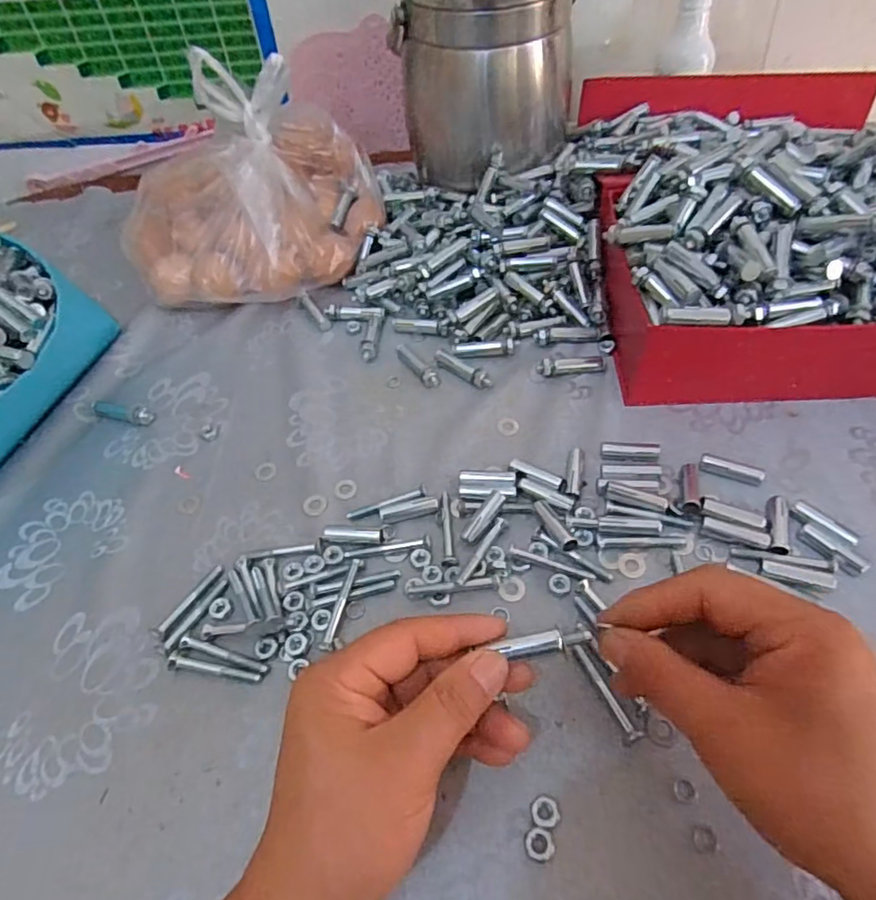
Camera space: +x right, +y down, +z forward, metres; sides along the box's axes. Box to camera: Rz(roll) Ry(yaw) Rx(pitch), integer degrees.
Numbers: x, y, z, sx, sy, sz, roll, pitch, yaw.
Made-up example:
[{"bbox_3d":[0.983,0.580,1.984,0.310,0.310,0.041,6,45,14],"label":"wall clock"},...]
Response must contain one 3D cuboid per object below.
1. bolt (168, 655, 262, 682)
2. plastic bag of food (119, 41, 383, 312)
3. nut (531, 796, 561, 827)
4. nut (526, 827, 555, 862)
[{"bbox_3d":[-0.128,0.125,0.338,0.054,0.005,0.007,4,52,8],"label":"bolt"},{"bbox_3d":[-0.176,-0.243,0.542,0.225,0.157,0.185,3,52,7],"label":"plastic bag of food"},{"bbox_3d":[0.052,0.175,0.285,0.013,0.004,0.013,-3,52,3],"label":"nut"},{"bbox_3d":[0.048,0.186,0.277,0.013,0.004,0.013,0,52,5],"label":"nut"}]

